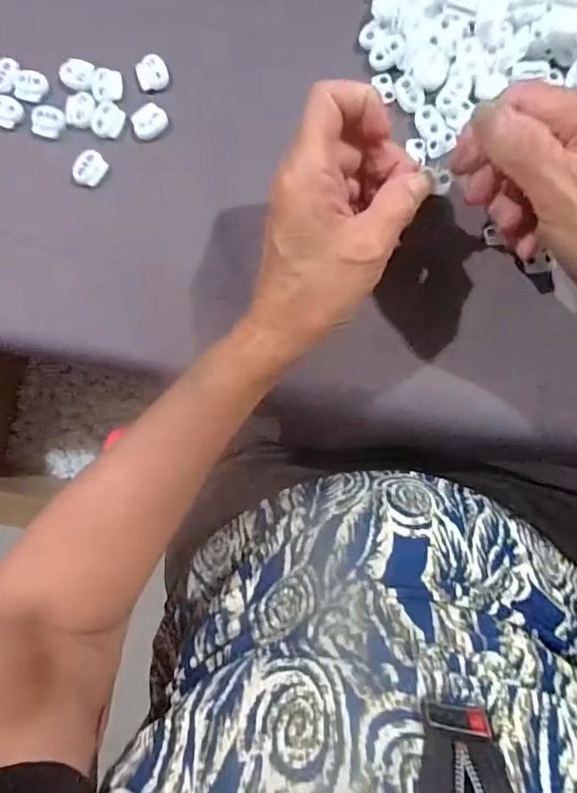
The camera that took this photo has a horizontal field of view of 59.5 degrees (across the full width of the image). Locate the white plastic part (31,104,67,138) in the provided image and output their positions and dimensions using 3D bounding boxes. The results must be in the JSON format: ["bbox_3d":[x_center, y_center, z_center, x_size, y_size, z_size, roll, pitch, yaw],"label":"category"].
[{"bbox_3d":[-0.156,-0.179,0.328,0.020,0.006,0.019,21,88,5],"label":"white plastic part"}]

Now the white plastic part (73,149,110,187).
[{"bbox_3d":[-0.128,-0.147,0.324,0.020,0.004,0.022,39,90,5],"label":"white plastic part"}]

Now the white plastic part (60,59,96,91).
[{"bbox_3d":[-0.136,-0.209,0.326,0.022,0.004,0.021,13,88,4],"label":"white plastic part"}]

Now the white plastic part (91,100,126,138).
[{"bbox_3d":[-0.116,-0.178,0.323,0.020,0.004,0.024,12,88,4],"label":"white plastic part"}]

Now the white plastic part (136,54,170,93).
[{"bbox_3d":[-0.087,-0.208,0.324,0.020,0.006,0.020,0,87,4],"label":"white plastic part"}]

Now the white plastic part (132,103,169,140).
[{"bbox_3d":[-0.089,-0.177,0.322,0.023,0.004,0.018,-42,85,1],"label":"white plastic part"}]

